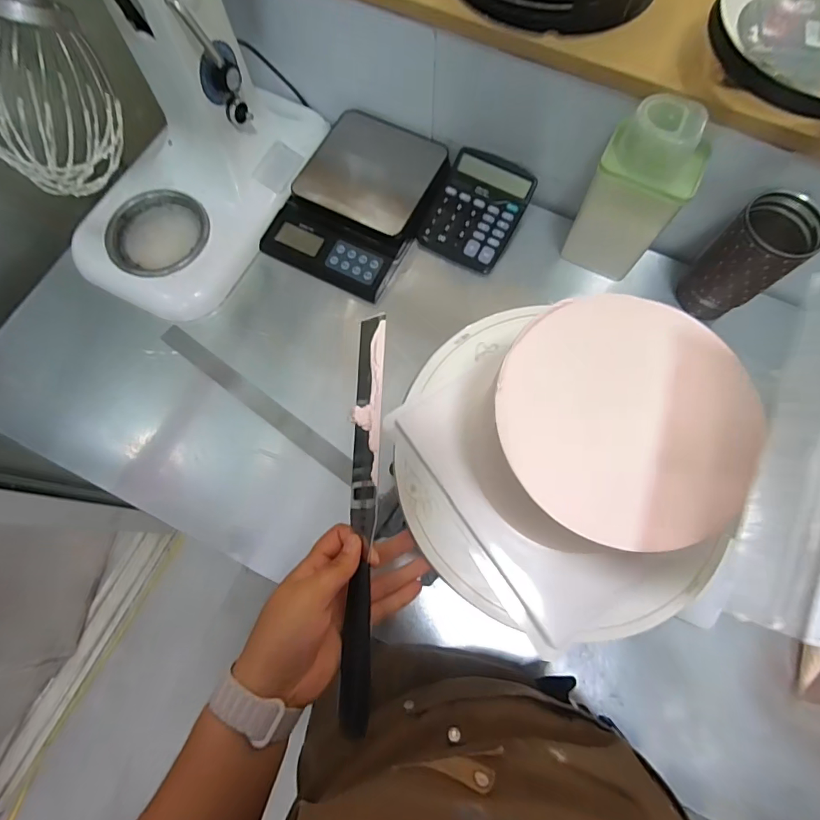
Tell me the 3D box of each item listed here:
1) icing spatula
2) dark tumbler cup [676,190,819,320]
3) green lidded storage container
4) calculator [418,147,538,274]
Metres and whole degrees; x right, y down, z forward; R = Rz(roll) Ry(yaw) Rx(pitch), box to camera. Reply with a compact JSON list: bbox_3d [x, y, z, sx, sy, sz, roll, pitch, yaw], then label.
[{"bbox_3d":[-0.035,0.077,0.360,0.023,0.026,0.310,2,81,0],"label":"icing spatula"},{"bbox_3d":[0.384,-0.171,0.537,0.076,0.156,0.079,0,74,0],"label":"dark tumbler cup"},{"bbox_3d":[0.252,-0.241,0.521,0.100,0.185,0.080,22,75,6],"label":"green lidded storage container"},{"bbox_3d":[0.091,-0.270,0.619,0.114,0.034,0.147,24,76,6],"label":"calculator"}]

